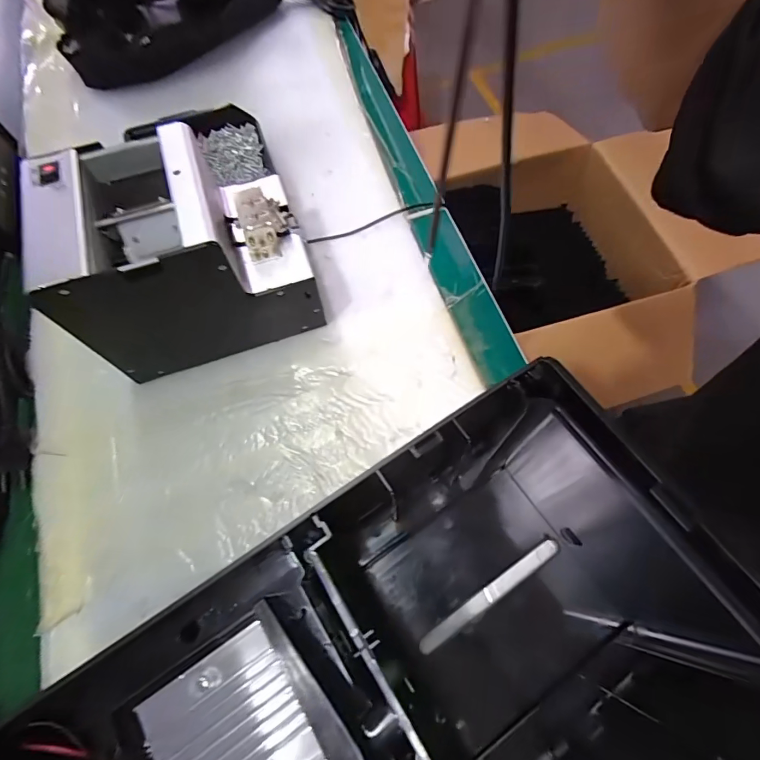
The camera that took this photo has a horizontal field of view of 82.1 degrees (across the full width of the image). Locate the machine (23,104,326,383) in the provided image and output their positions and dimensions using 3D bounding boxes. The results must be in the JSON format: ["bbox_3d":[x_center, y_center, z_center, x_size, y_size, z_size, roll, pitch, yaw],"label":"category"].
[{"bbox_3d":[-0.156,-0.106,0.366,0.171,0.141,0.126,-20,67,-7],"label":"machine"}]

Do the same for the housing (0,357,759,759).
[{"bbox_3d":[0.001,0.179,0.235,0.357,0.142,0.203,-36,70,-13],"label":"housing"}]

